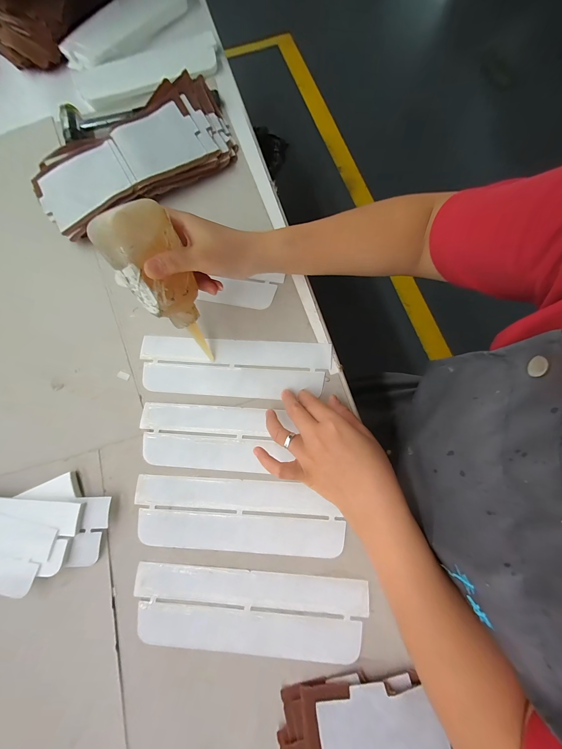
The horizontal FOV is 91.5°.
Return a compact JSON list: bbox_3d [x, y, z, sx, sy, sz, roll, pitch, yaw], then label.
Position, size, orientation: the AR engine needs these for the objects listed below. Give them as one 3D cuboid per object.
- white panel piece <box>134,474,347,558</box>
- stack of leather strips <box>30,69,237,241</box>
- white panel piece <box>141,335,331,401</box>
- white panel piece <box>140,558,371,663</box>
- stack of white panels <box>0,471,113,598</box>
[{"bbox_3d":[-0.046,0.147,0.286,0.214,0.008,0.070,2,76,3],"label":"white panel piece"},{"bbox_3d":[-0.206,-0.305,0.382,0.281,0.032,0.159,-27,77,-4],"label":"stack of leather strips"},{"bbox_3d":[-0.056,-0.009,0.326,0.222,0.004,0.069,1,76,4],"label":"white panel piece"},{"bbox_3d":[-0.032,0.231,0.265,0.221,0.008,0.069,3,76,3],"label":"white panel piece"},{"bbox_3d":[-0.313,0.175,0.282,0.259,0.018,0.121,-4,76,1],"label":"stack of white panels"}]

